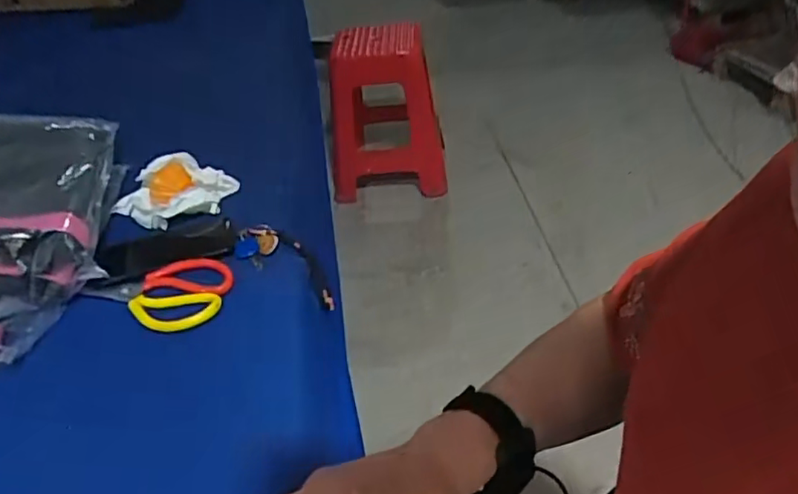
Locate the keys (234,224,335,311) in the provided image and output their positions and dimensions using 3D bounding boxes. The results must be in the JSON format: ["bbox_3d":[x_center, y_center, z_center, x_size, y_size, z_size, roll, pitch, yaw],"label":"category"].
[{"bbox_3d":[-0.132,0.032,0.771,0.062,0.159,0.077,-37,35,15],"label":"keys"}]

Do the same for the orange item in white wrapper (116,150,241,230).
[{"bbox_3d":[-0.314,-0.075,0.820,0.161,0.064,0.096,-3,37,6],"label":"orange item in white wrapper"}]

